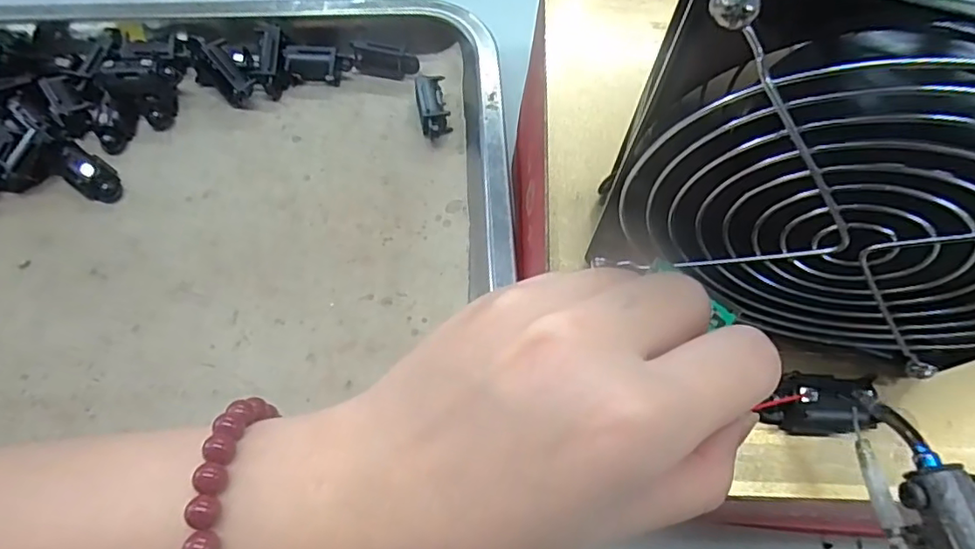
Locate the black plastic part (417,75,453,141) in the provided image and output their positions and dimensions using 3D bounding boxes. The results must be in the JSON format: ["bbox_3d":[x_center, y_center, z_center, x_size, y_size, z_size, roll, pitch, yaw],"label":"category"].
[{"bbox_3d":[-0.028,-0.087,0.295,0.015,0.016,0.035,-10,68,-5],"label":"black plastic part"}]

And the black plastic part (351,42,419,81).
[{"bbox_3d":[-0.054,-0.116,0.307,0.034,0.015,0.010,11,68,4],"label":"black plastic part"}]

